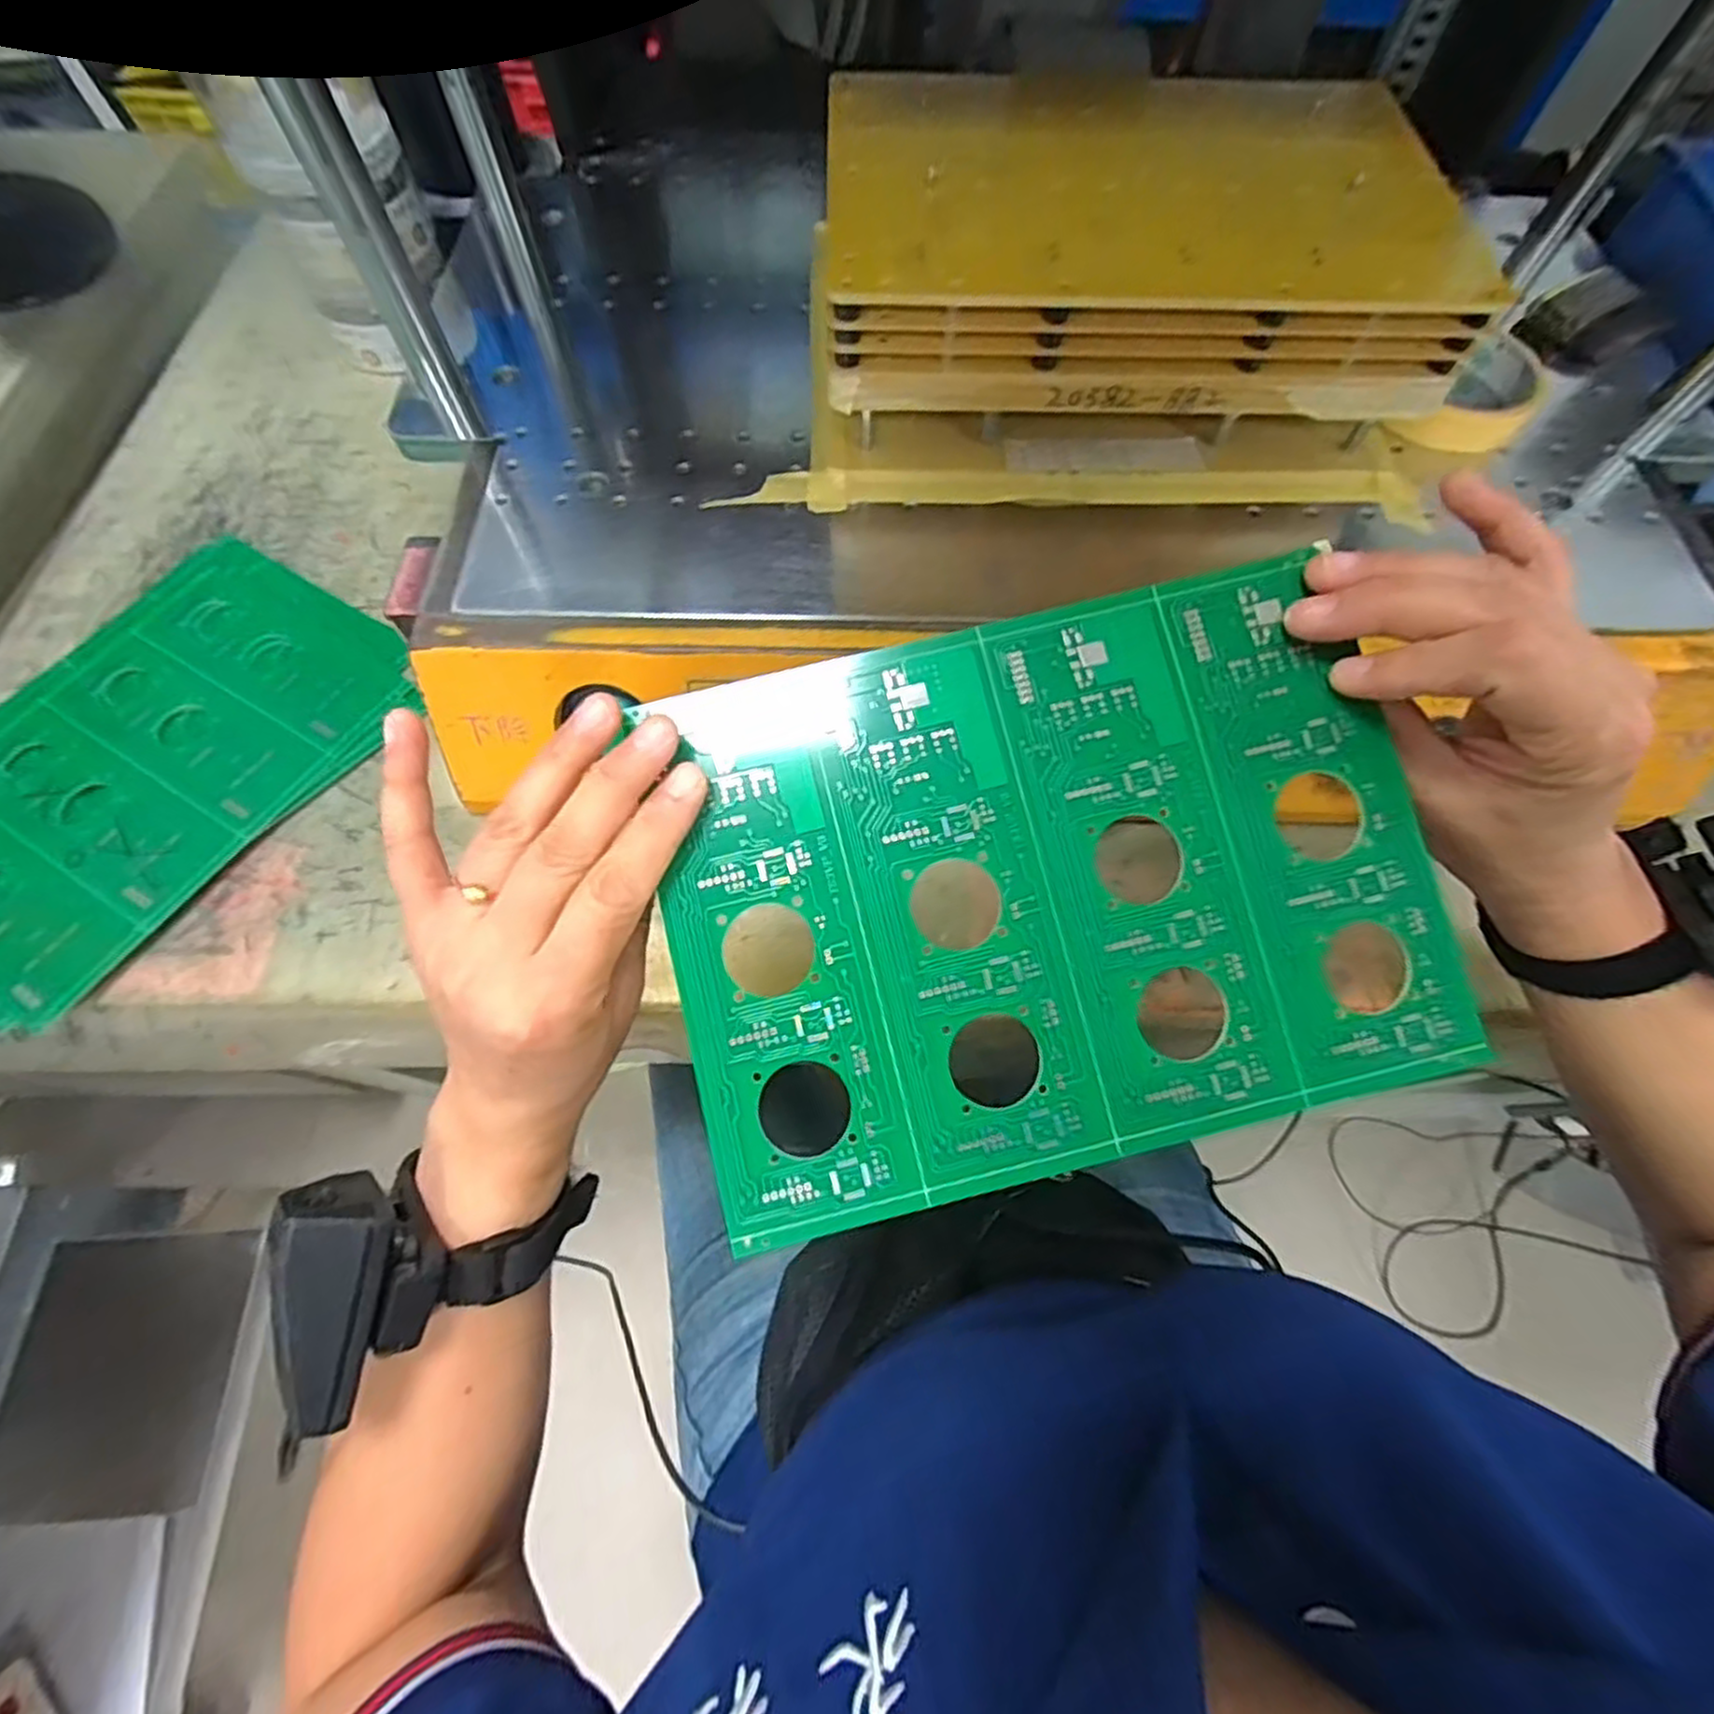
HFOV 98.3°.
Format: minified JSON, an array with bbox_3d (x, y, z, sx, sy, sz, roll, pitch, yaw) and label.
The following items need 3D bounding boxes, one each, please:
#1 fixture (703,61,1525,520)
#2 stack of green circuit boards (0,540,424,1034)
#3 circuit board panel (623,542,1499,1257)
[{"bbox_3d":[0.125,-0.286,0.383,0.325,0.094,0.213,5,65,1],"label":"fixture"},{"bbox_3d":[-0.391,-0.060,0.408,0.197,0.013,0.260,35,69,14],"label":"stack of green circuit boards"},{"bbox_3d":[0.059,0.008,0.232,0.231,0.004,0.169,-14,84,-2],"label":"circuit board panel"}]

